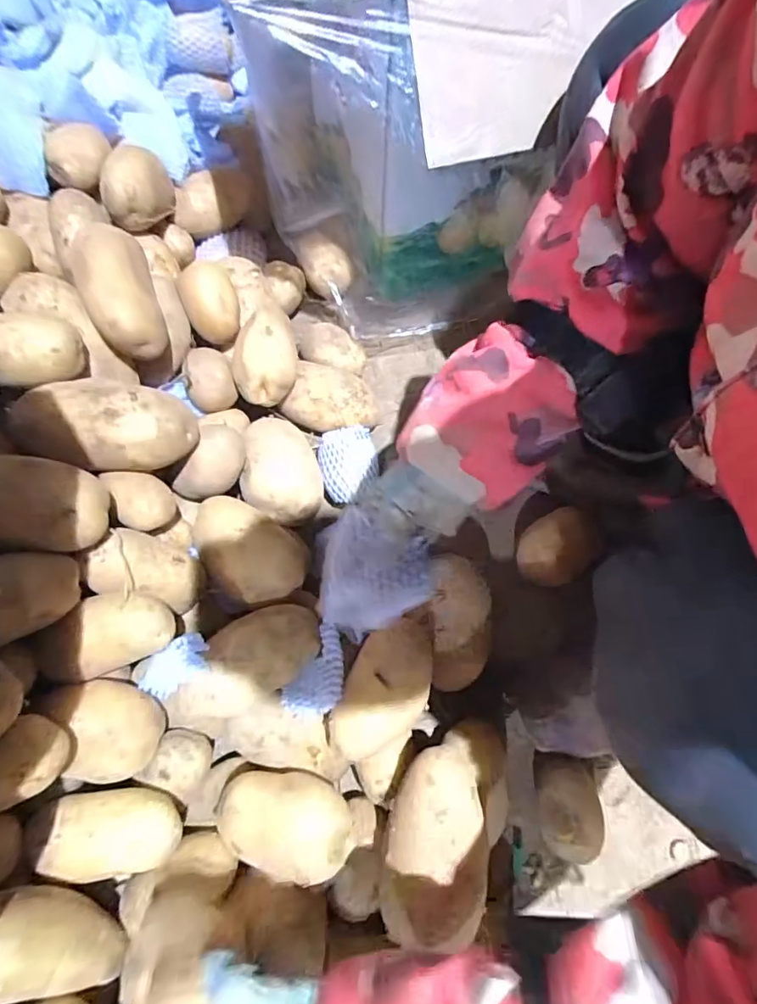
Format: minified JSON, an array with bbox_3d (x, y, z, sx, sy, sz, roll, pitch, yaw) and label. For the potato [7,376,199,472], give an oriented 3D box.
[{"bbox_3d":[-0.253,-0.067,0.438,0.156,0.054,0.065,-1,70,-2],"label":"potato"}]

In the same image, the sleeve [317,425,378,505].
[{"bbox_3d":[-0.033,-0.047,0.584,0.064,0.045,0.076,-21,88,26],"label":"sleeve"}]

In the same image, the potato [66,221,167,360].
[{"bbox_3d":[-0.258,-0.211,0.479,0.071,0.054,0.136,-23,89,-10],"label":"potato"}]

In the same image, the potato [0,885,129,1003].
[{"bbox_3d":[-0.233,0.301,0.338,0.118,0.049,0.046,39,67,-35],"label":"potato"}]

